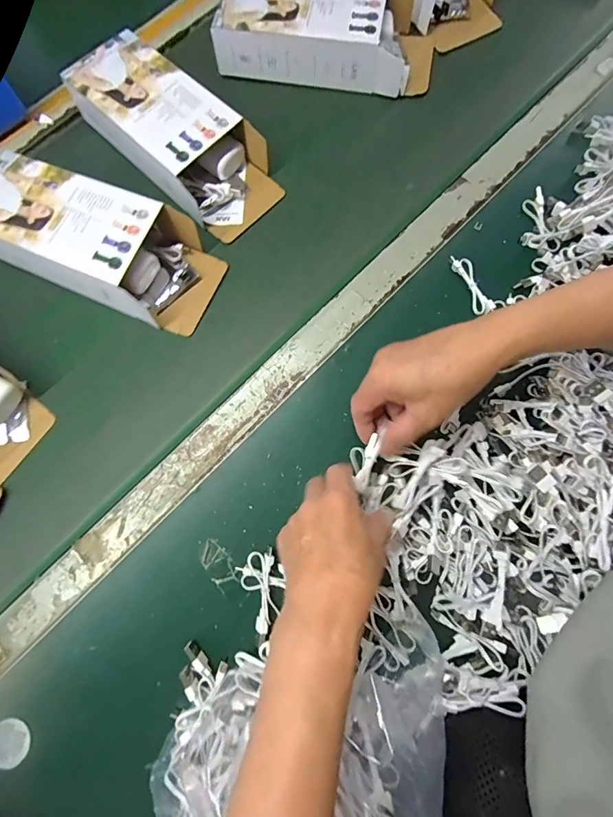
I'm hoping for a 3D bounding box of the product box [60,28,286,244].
[{"bbox_3d":[-0.142,-0.312,0.442,0.118,0.050,0.254,-44,78,-7],"label":"product box"}]

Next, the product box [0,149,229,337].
[{"bbox_3d":[-0.220,-0.173,0.410,0.250,0.051,0.110,21,79,8],"label":"product box"}]

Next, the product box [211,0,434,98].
[{"bbox_3d":[0.026,-0.453,0.471,0.250,0.050,0.108,9,77,5],"label":"product box"}]

